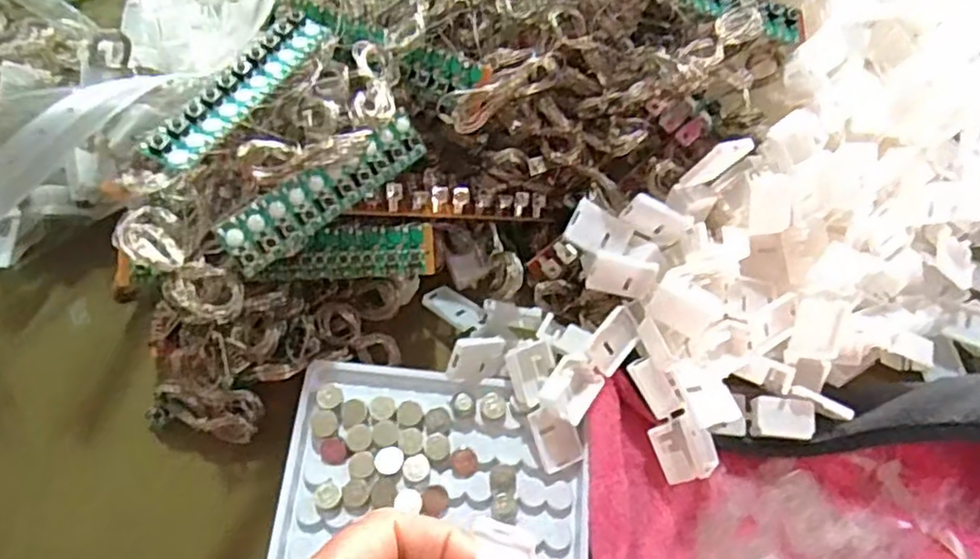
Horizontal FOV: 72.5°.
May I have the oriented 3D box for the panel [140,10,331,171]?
[{"bbox_3d":[-0.097,-0.077,0.263,0.018,0.006,0.094,27,58,7],"label":"panel"}]

